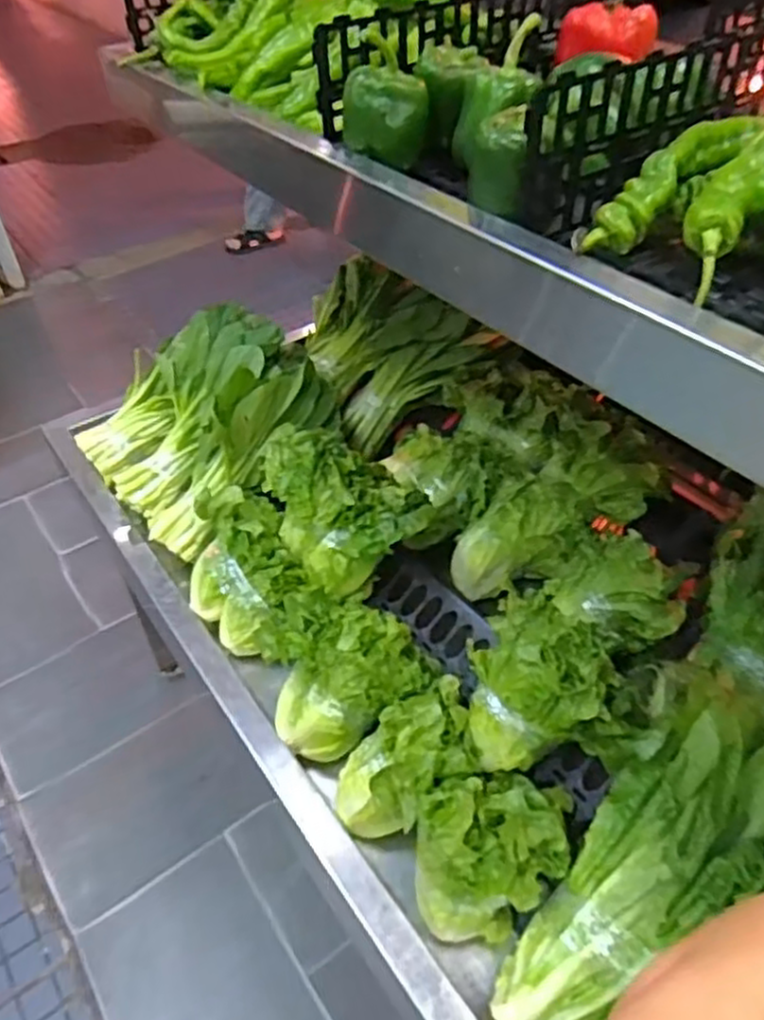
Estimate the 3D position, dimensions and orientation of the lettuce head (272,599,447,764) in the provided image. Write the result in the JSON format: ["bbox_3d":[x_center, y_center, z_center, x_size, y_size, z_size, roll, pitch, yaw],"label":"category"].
[{"bbox_3d":[-0.030,0.182,0.805,0.171,0.094,0.138,-34,51,-29],"label":"lettuce head"}]

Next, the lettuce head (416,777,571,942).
[{"bbox_3d":[0.102,0.299,0.674,0.156,0.125,0.113,-22,46,-19],"label":"lettuce head"}]

